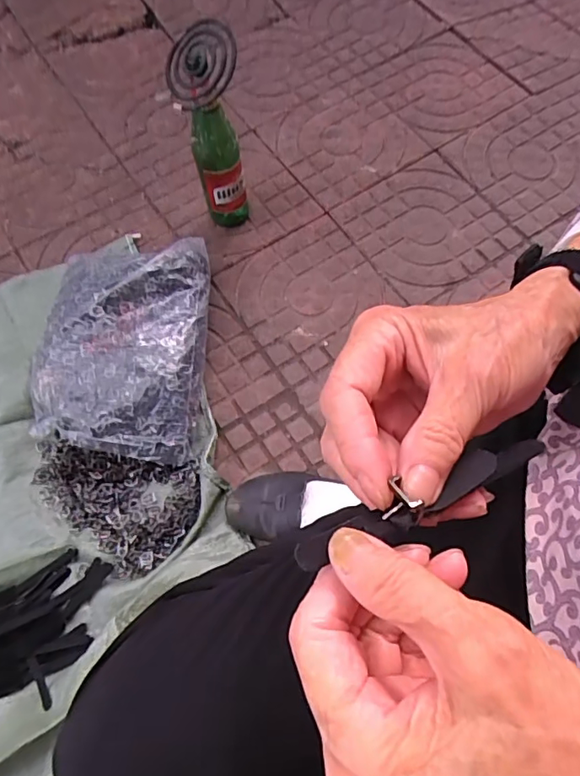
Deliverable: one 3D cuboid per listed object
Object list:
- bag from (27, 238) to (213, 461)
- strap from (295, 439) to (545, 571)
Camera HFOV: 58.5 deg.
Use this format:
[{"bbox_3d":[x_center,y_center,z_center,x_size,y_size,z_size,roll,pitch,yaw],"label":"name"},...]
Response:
[{"bbox_3d":[-0.250,-0.066,0.777,0.232,0.074,0.334,2,66,0],"label":"bag"},{"bbox_3d":[0.057,0.042,0.206,0.123,0.016,0.015,-19,67,-23],"label":"strap"}]

